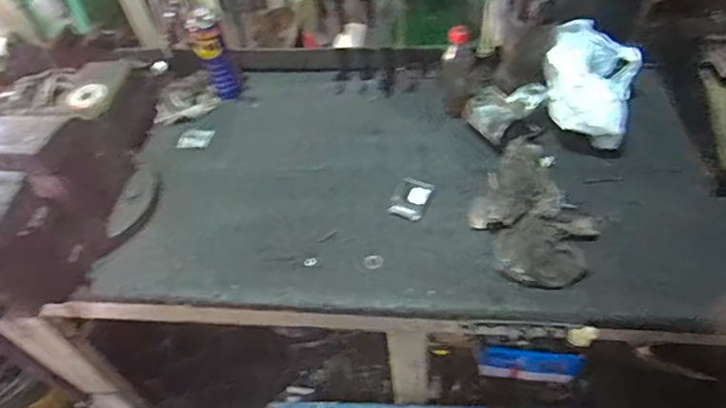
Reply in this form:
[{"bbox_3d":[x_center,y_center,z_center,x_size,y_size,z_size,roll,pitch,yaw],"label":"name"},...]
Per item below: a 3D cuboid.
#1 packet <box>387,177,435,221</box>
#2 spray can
[{"bbox_3d":[0.086,-0.010,0.979,0.065,0.020,0.083,20,55,20],"label":"packet"},{"bbox_3d":[-0.313,-0.309,1.146,0.073,0.219,0.051,-15,51,-7],"label":"spray can"}]

